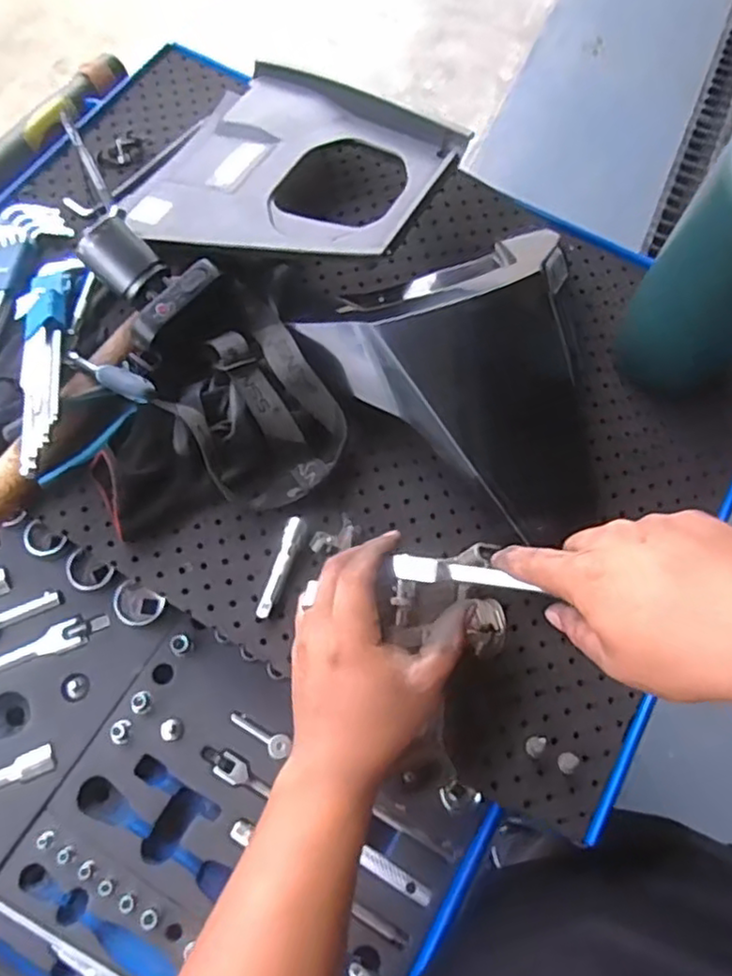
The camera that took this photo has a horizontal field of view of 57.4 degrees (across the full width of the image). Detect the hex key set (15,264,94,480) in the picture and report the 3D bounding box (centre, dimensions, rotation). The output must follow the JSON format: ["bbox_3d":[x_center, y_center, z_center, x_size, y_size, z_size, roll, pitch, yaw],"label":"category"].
[{"bbox_3d":[-0.242,-0.108,0.509,0.056,0.022,0.230,-8,55,-5],"label":"hex key set"}]

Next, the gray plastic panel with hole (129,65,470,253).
[{"bbox_3d":[-0.066,-0.264,0.590,0.268,0.057,0.235,28,68,23],"label":"gray plastic panel with hole"}]

